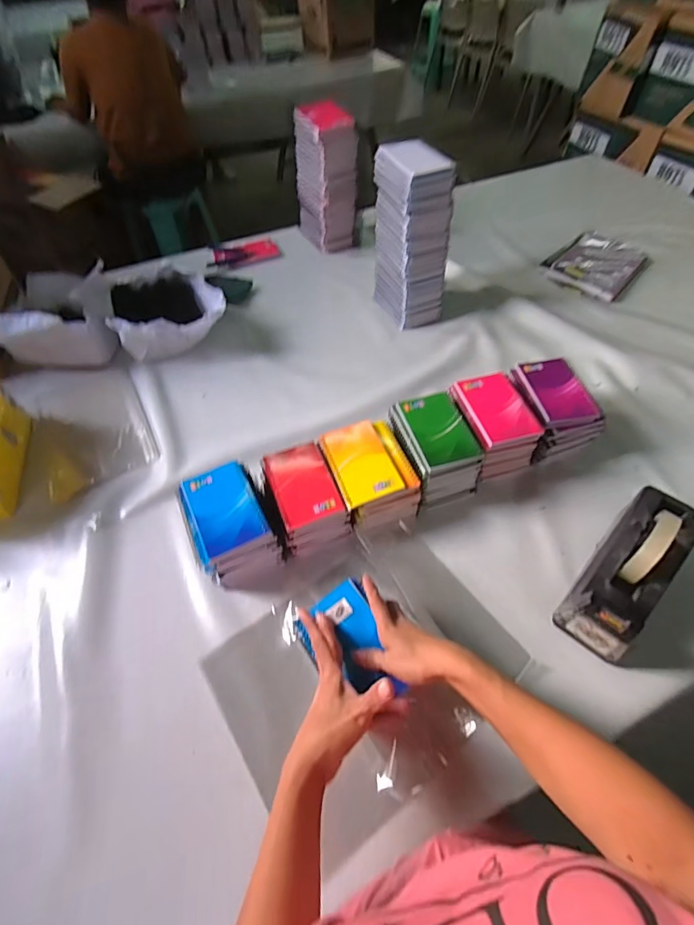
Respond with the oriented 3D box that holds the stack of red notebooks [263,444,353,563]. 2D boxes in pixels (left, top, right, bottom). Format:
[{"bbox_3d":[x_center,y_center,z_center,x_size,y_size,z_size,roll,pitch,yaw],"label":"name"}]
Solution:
[{"bbox_3d":[-0.063,0.052,0.641,0.094,0.072,0.139,-18,57,-11],"label":"stack of red notebooks"}]

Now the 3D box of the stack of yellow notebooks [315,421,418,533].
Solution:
[{"bbox_3d":[0.033,0.022,0.653,0.108,0.077,0.155,-18,57,-11],"label":"stack of yellow notebooks"}]

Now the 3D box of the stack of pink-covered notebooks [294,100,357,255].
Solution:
[{"bbox_3d":[-0.048,-0.623,0.980,0.093,0.270,0.124,-24,58,-15],"label":"stack of pink-covered notebooks"}]

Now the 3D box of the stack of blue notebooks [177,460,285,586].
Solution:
[{"bbox_3d":[-0.162,0.085,0.607,0.104,0.080,0.144,-24,58,-15],"label":"stack of blue notebooks"}]

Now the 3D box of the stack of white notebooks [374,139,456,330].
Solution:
[{"bbox_3d":[0.121,-0.414,0.825,0.100,0.281,0.144,-25,58,-15],"label":"stack of white notebooks"}]

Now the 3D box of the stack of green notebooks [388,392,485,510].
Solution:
[{"bbox_3d":[0.130,-0.018,0.670,0.103,0.095,0.145,-16,56,-10],"label":"stack of green notebooks"}]

